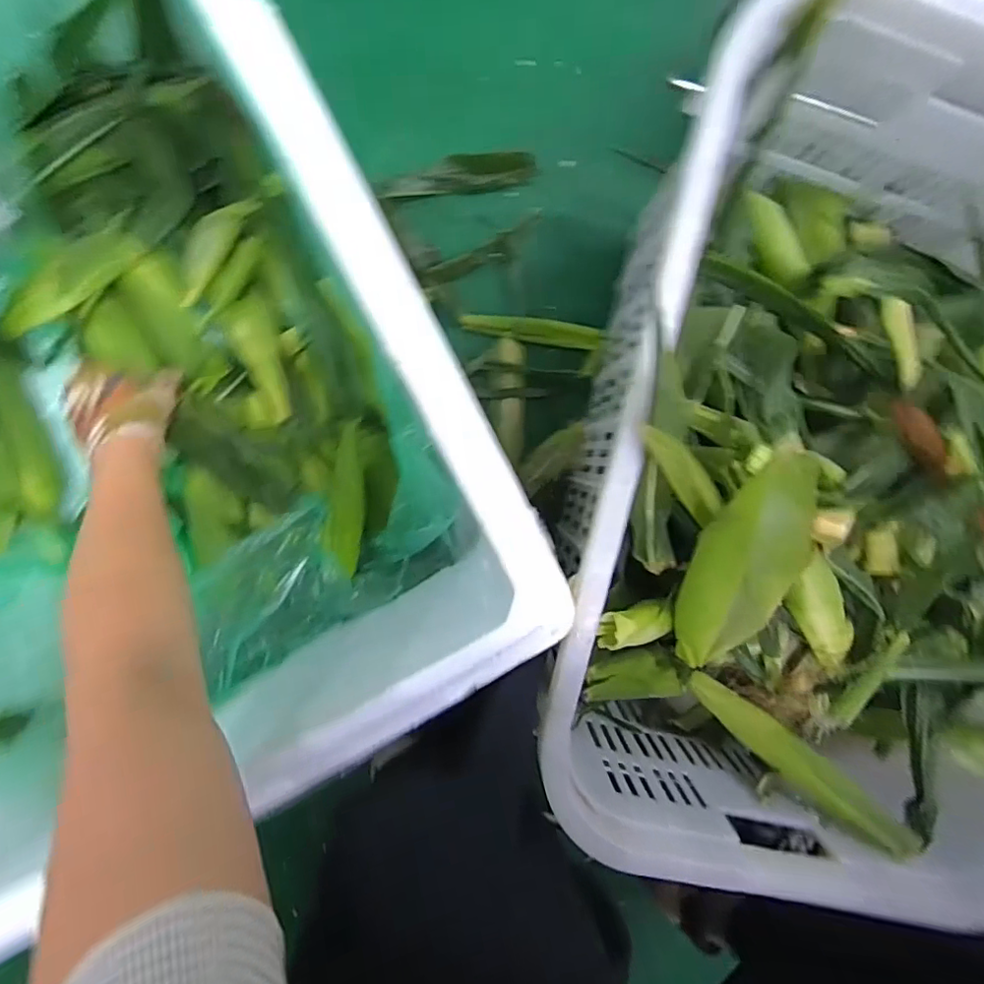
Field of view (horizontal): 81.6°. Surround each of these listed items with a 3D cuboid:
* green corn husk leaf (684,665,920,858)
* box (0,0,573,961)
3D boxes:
[{"bbox_3d":[0.256,0.227,0.476,0.203,0.030,0.032,38,91,15],"label":"green corn husk leaf"},{"bbox_3d":[-0.286,-0.091,0.427,0.441,0.250,0.608,-28,97,-2],"label":"box"}]

